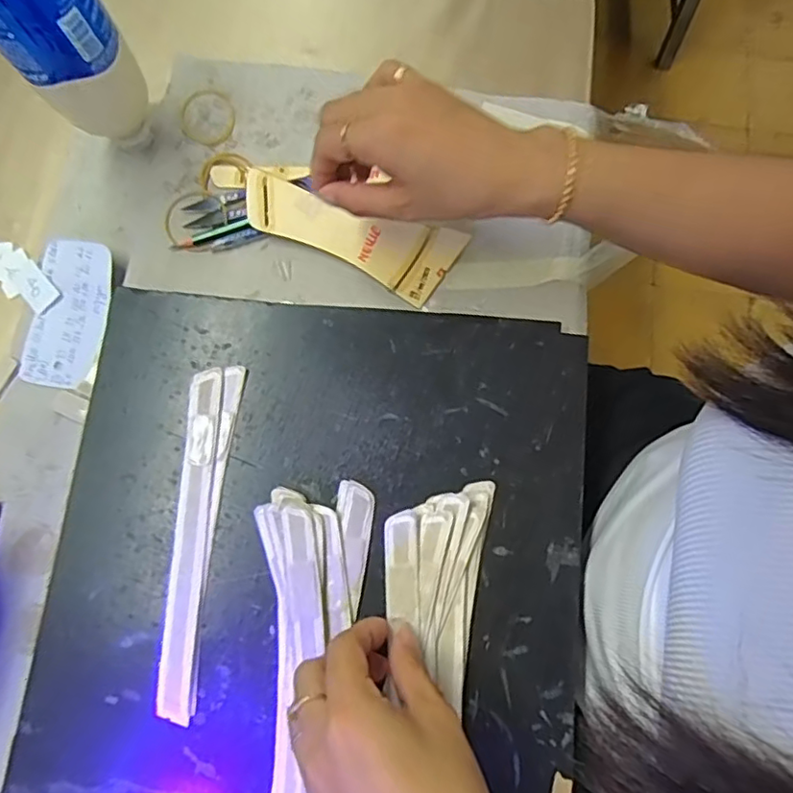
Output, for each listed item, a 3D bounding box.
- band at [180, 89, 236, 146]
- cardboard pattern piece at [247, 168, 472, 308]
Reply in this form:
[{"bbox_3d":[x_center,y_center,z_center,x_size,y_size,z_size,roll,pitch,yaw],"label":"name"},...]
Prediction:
[{"bbox_3d":[-0.145,-0.215,0.451,0.046,0.004,0.043,0,78,-1],"label":"band"},{"bbox_3d":[-0.034,-0.112,0.422,0.156,0.004,0.055,17,91,0],"label":"cardboard pattern piece"}]

